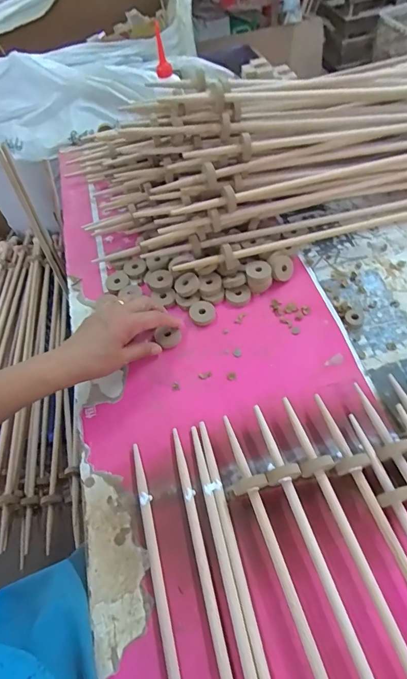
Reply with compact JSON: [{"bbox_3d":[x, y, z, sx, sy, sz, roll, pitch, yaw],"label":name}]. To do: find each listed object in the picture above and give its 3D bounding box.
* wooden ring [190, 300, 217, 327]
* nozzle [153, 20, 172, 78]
[{"bbox_3d":[-0.001,-0.037,0.530,0.034,0.012,0.035,-3,57,5],"label":"wooden ring"},{"bbox_3d":[-0.073,-0.509,0.682,0.027,0.084,0.031,-8,57,3],"label":"nozzle"}]

